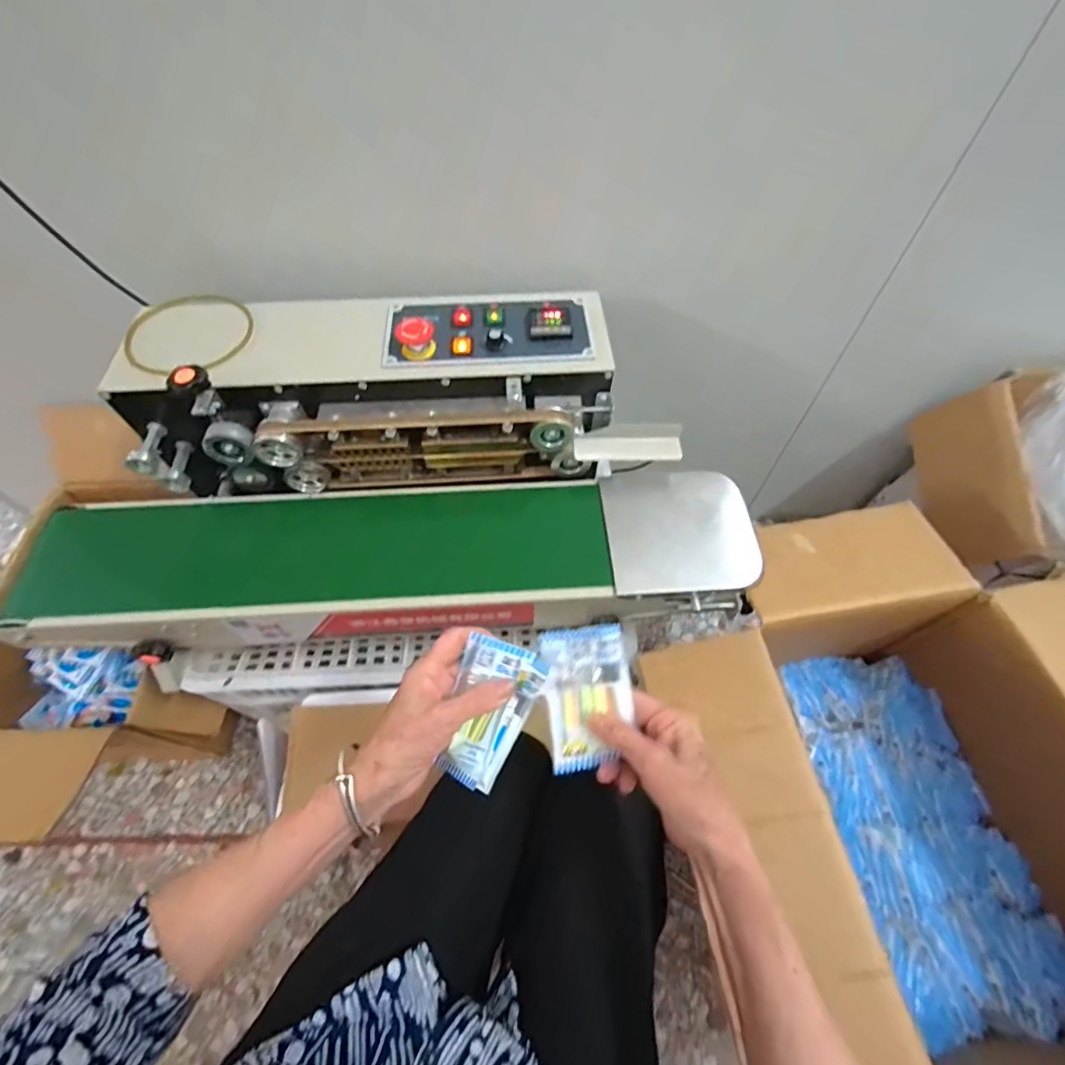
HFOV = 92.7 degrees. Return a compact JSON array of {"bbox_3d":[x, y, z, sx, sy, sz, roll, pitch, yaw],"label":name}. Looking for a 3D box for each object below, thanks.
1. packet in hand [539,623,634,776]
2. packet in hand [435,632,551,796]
[{"bbox_3d":[0.041,0.125,0.384,0.067,0.014,0.100,-9,87,11],"label":"packet in hand"},{"bbox_3d":[-0.033,0.132,0.378,0.062,0.015,0.101,18,68,15],"label":"packet in hand"}]

